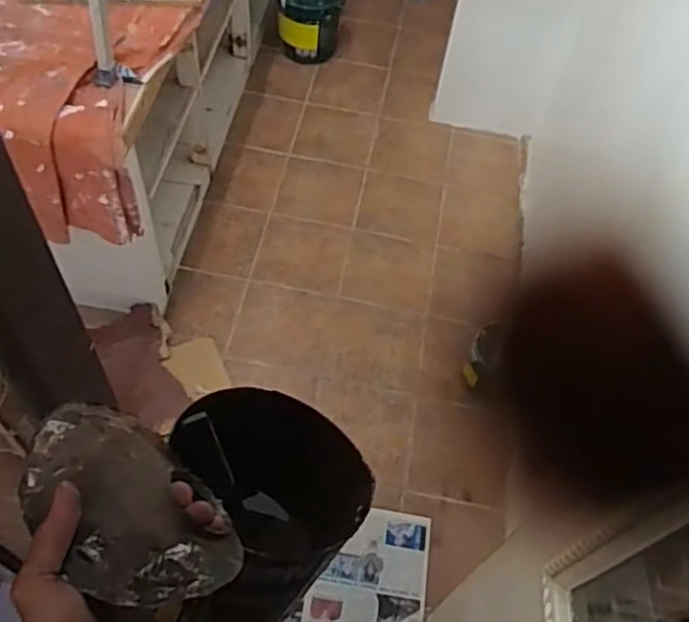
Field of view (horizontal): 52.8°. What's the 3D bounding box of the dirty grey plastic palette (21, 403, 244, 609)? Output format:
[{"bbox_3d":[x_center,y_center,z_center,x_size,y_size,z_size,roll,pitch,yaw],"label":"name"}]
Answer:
[{"bbox_3d":[-0.137,0.123,0.440,0.147,0.020,0.106,44,30,14],"label":"dirty grey plastic palette"}]

